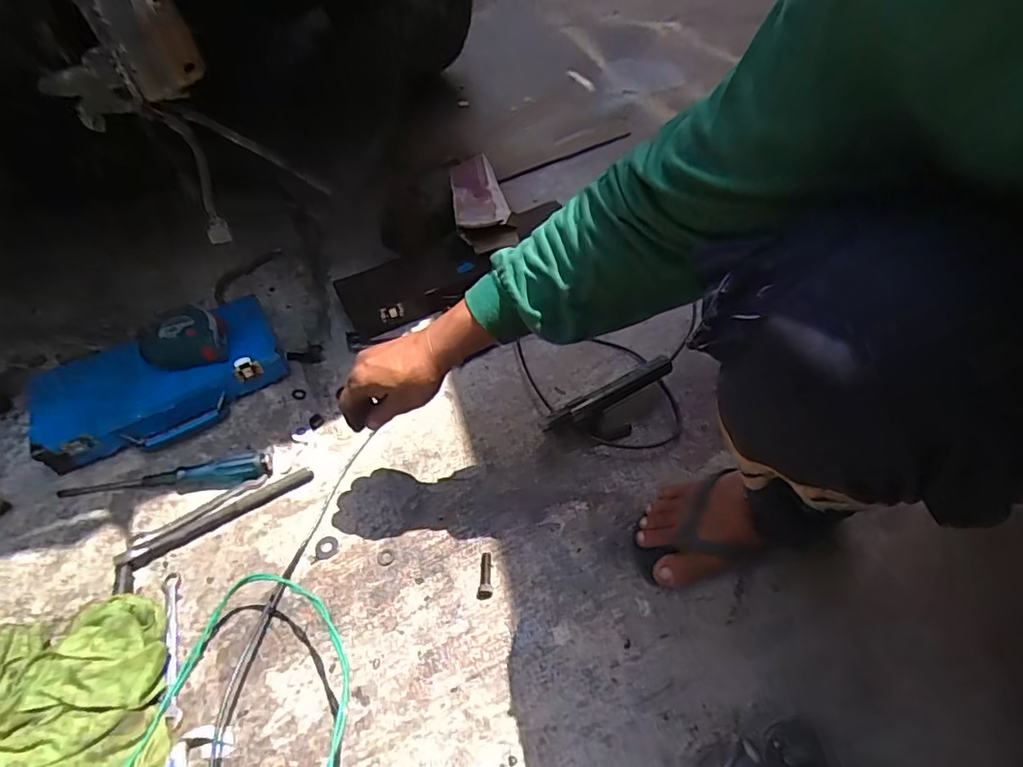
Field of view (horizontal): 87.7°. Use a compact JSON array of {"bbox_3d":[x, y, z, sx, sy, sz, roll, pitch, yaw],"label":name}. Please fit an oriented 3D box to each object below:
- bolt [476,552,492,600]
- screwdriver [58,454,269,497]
[{"bbox_3d":[-0.029,0.210,0.585,0.016,0.009,0.051,-3,52,4],"label":"bolt"},{"bbox_3d":[-0.439,0.120,0.683,0.242,0.025,0.031,-7,52,1],"label":"screwdriver"}]

